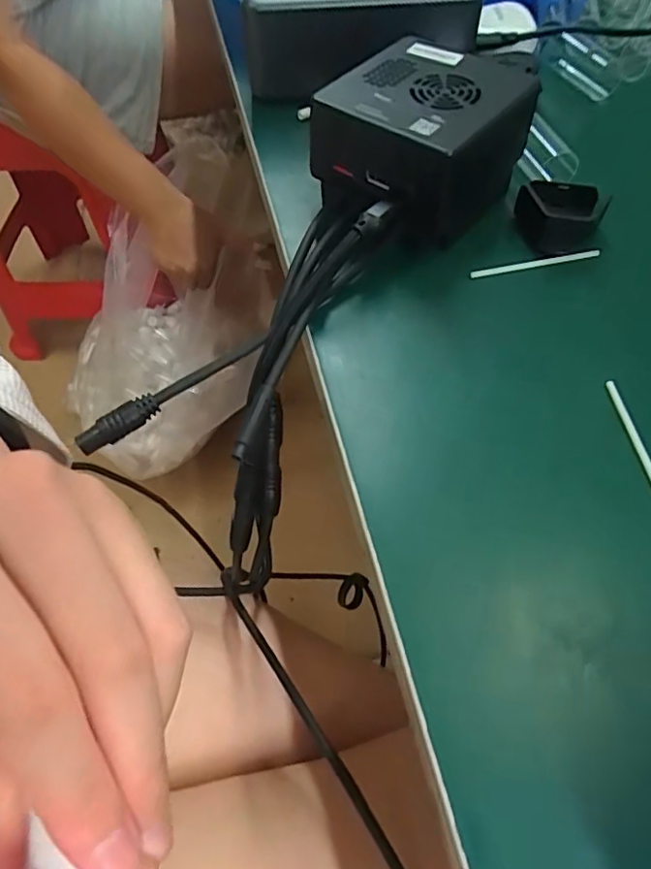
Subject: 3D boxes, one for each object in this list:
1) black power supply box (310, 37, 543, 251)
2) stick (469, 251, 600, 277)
[{"bbox_3d":[0.046,-0.136,0.257,0.082,0.048,0.085,35,64,22],"label":"black power supply box"},{"bbox_3d":[0.093,-0.076,0.247,0.060,0.004,0.004,-11,57,-6],"label":"stick"}]

